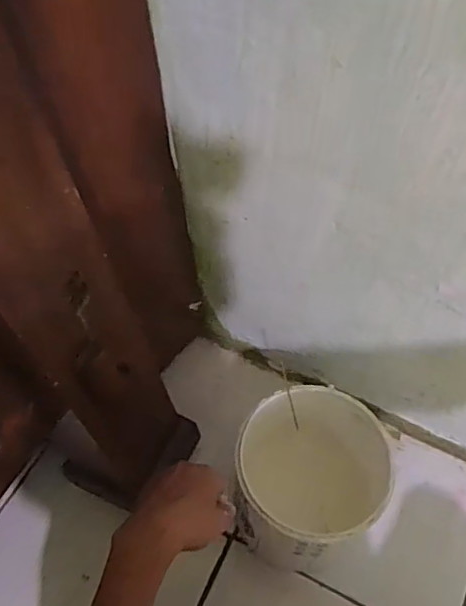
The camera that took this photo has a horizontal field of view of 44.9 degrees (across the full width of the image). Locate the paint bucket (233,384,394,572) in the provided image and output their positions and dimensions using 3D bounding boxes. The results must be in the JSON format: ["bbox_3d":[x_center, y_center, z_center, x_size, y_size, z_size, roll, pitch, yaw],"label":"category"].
[{"bbox_3d":[0.090,0.217,0.722,0.189,0.188,0.170,-21,59,-19],"label":"paint bucket"}]

